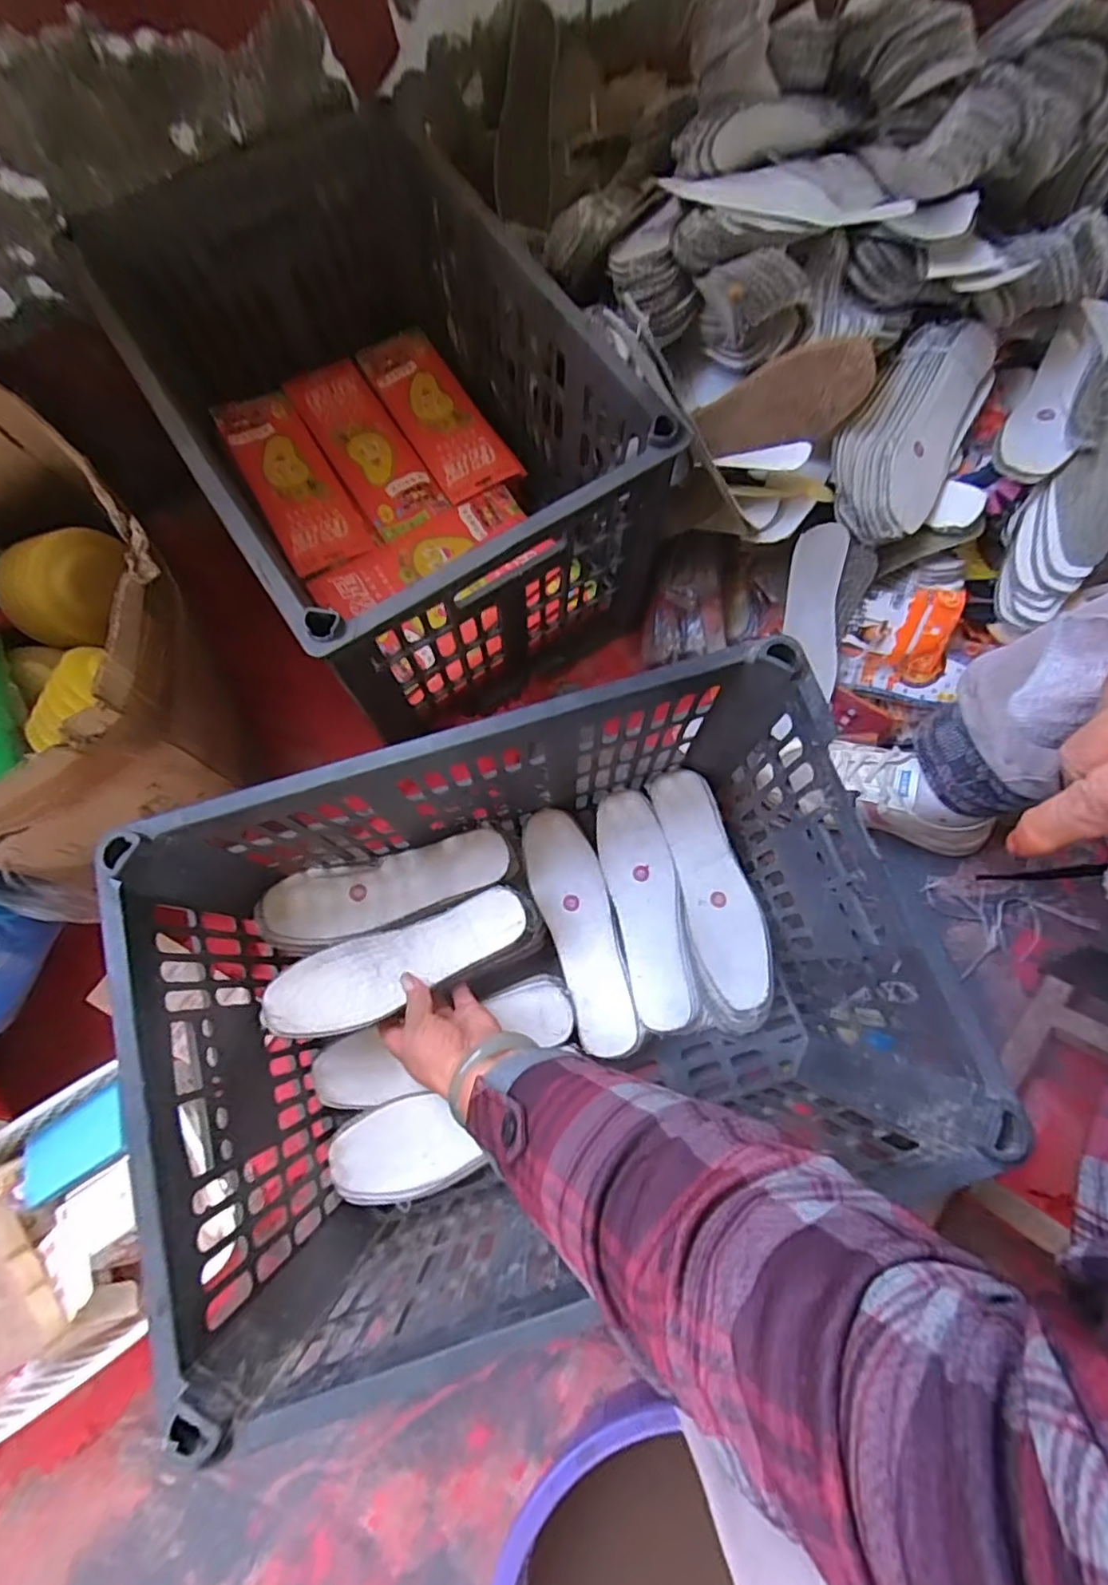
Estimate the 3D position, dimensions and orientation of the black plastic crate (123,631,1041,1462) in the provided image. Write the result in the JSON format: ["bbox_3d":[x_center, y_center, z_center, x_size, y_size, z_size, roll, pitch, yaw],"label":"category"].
[{"bbox_3d":[-0.012,0.149,0.494,0.480,0.267,0.340,-16,75,-4],"label":"black plastic crate"}]

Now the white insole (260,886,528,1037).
[{"bbox_3d":[-0.129,0.144,0.531,0.219,0.024,0.065,-21,78,-15],"label":"white insole"}]

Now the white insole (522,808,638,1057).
[{"bbox_3d":[0.025,0.128,0.595,0.068,0.017,0.227,-15,75,-4],"label":"white insole"}]

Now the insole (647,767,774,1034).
[{"bbox_3d":[0.157,0.097,0.600,0.072,0.024,0.247,-12,75,-3],"label":"insole"}]

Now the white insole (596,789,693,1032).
[{"bbox_3d":[0.091,0.105,0.599,0.065,0.022,0.220,-14,75,-3],"label":"white insole"}]

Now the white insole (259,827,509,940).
[{"bbox_3d":[-0.148,0.084,0.566,0.211,0.033,0.058,-15,75,-4],"label":"white insole"}]

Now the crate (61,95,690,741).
[{"bbox_3d":[-0.167,-0.369,0.625,0.348,0.221,0.538,-31,76,-8],"label":"crate"}]

